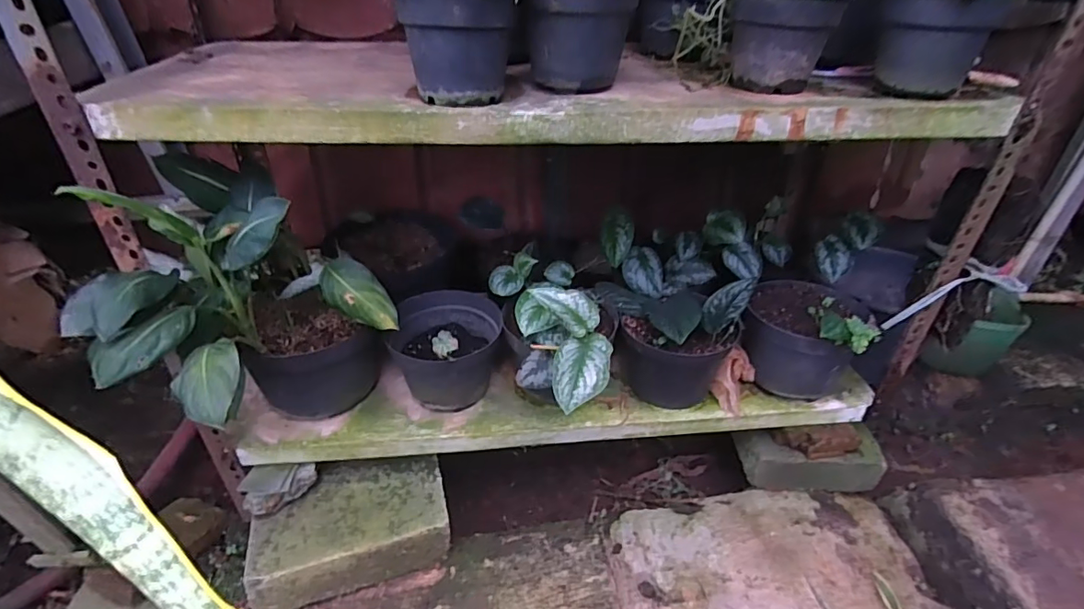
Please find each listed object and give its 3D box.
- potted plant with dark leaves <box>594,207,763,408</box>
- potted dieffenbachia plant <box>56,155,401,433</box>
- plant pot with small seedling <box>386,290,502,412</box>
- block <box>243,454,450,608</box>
[{"bbox_3d":[0.205,-0.003,0.828,0.235,0.226,0.241,11,38,15],"label":"potted plant with dark leaves"},{"bbox_3d":[-0.341,0.037,0.619,0.245,0.357,0.288,18,40,23],"label":"potted dieffenbachia plant"},{"bbox_3d":[-0.146,0.065,0.786,0.148,0.143,0.178,-2,36,-2],"label":"plant pot with small seedling"},{"bbox_3d":[-0.271,0.313,0.762,0.256,0.080,0.187,-11,38,-14],"label":"block"}]

